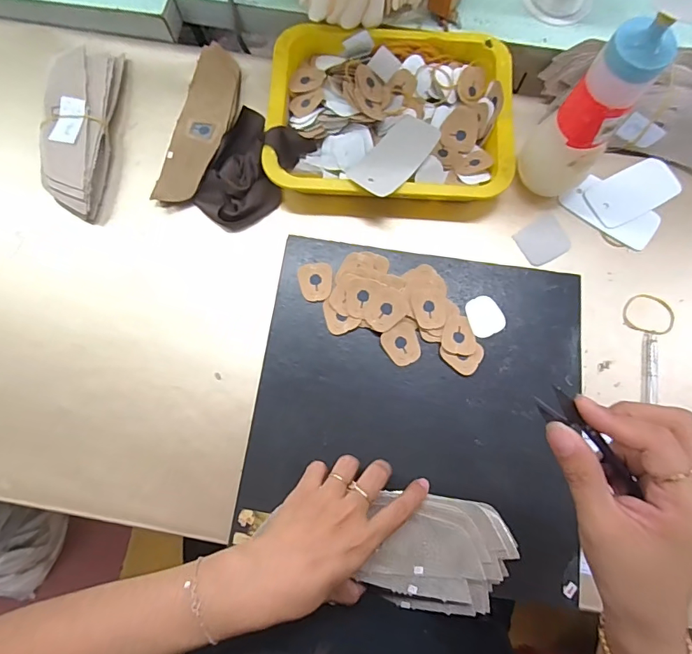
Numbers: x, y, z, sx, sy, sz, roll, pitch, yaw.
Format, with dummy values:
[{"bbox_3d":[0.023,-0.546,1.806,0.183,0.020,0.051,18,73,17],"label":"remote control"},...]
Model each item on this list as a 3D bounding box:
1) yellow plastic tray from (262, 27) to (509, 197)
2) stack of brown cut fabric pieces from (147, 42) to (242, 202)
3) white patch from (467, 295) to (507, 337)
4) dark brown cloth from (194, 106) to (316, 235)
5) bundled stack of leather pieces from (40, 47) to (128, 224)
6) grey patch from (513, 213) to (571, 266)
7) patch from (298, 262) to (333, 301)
[{"bbox_3d":[0.046,-0.226,0.489,0.250,0.050,0.195,3,80,1],"label":"yellow plastic tray"},{"bbox_3d":[-0.157,-0.224,0.500,0.060,0.020,0.192,12,80,2],"label":"stack of brown cut fabric pieces"},{"bbox_3d":[0.137,-0.011,0.442,0.034,0.004,0.039,-19,80,-3],"label":"white patch"},{"bbox_3d":[-0.109,-0.169,0.482,0.097,0.041,0.122,37,82,6],"label":"dark brown cloth"},{"bbox_3d":[-0.292,-0.213,0.490,0.066,0.034,0.193,3,80,0],"label":"bundled stack of leather pieces"},{"bbox_3d":[0.209,-0.092,0.476,0.049,0.004,0.045,-27,81,-5],"label":"grey patch"},{"bbox_3d":[-0.030,-0.045,0.446,0.032,0.004,0.039,-1,80,0],"label":"patch"}]

